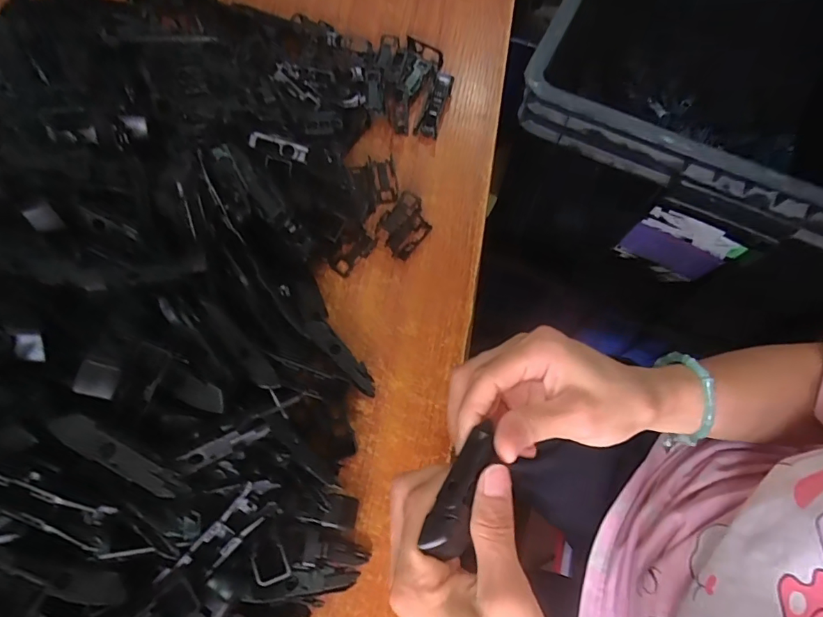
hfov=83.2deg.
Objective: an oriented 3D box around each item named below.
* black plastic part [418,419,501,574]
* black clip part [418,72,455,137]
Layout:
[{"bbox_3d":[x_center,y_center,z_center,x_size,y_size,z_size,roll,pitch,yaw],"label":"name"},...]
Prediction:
[{"bbox_3d":[0.025,0.083,0.218,0.020,0.008,0.061,24,60,6],"label":"black plastic part"},{"bbox_3d":[0.022,-0.173,0.393,0.015,0.008,0.068,14,70,4],"label":"black clip part"}]

